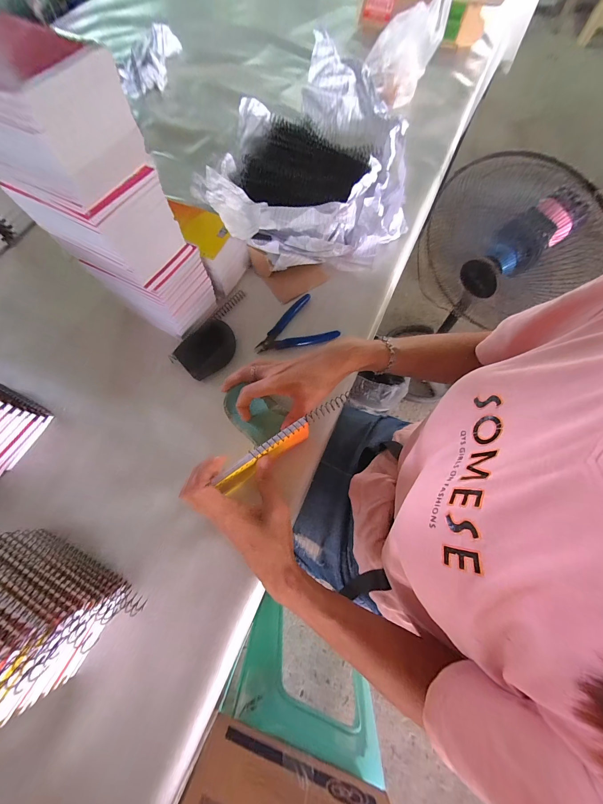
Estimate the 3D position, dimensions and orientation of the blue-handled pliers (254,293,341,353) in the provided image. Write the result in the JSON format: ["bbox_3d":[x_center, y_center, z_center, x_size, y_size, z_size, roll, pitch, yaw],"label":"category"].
[{"bbox_3d":[-0.015,-0.105,0.440,0.115,0.013,0.089,-31,71,-10],"label":"blue-handled pliers"}]

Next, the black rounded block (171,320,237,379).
[{"bbox_3d":[-0.131,-0.076,0.413,0.055,0.029,0.087,36,74,14],"label":"black rounded block"}]

